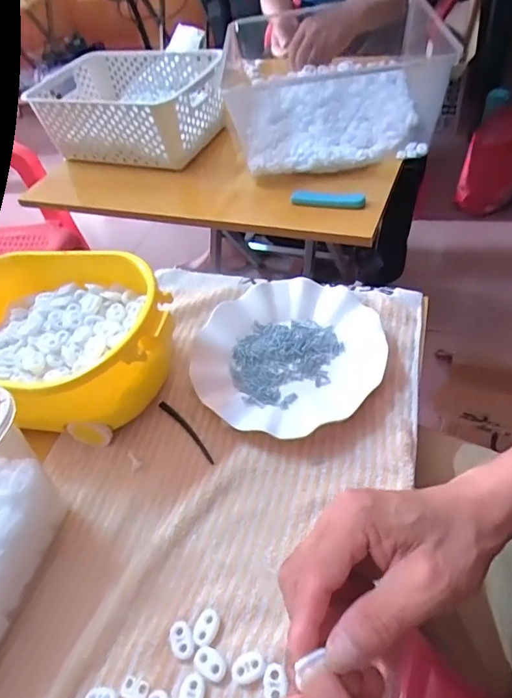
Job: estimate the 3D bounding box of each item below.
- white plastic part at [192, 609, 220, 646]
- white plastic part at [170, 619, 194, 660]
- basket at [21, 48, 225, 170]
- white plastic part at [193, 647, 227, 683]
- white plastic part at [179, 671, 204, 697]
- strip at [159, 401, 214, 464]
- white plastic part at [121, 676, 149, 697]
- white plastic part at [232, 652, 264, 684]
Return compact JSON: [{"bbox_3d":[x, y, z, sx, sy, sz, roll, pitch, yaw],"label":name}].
[{"bbox_3d":[-0.034,0.190,0.321,0.016,0.004,0.021,12,51,20],"label":"white plastic part"},{"bbox_3d":[-0.050,0.198,0.320,0.014,0.007,0.023,-20,48,-9],"label":"white plastic part"},{"bbox_3d":[-0.215,-0.414,0.809,0.331,0.104,0.206,16,53,23],"label":"basket"},{"bbox_3d":[-0.030,0.206,0.307,0.022,0.004,0.014,22,55,27],"label":"white plastic part"},{"bbox_3d":[-0.041,0.219,0.298,0.015,0.004,0.022,0,48,10],"label":"white plastic part"},{"bbox_3d":[-0.063,0.074,0.431,0.010,0.007,0.086,-36,52,-22],"label":"strip"},{"bbox_3d":[-0.079,0.222,0.307,0.018,0.004,0.012,8,50,17],"label":"white plastic part"},{"bbox_3d":[-0.005,0.206,0.303,0.021,0.006,0.015,-20,48,-8],"label":"white plastic part"}]

